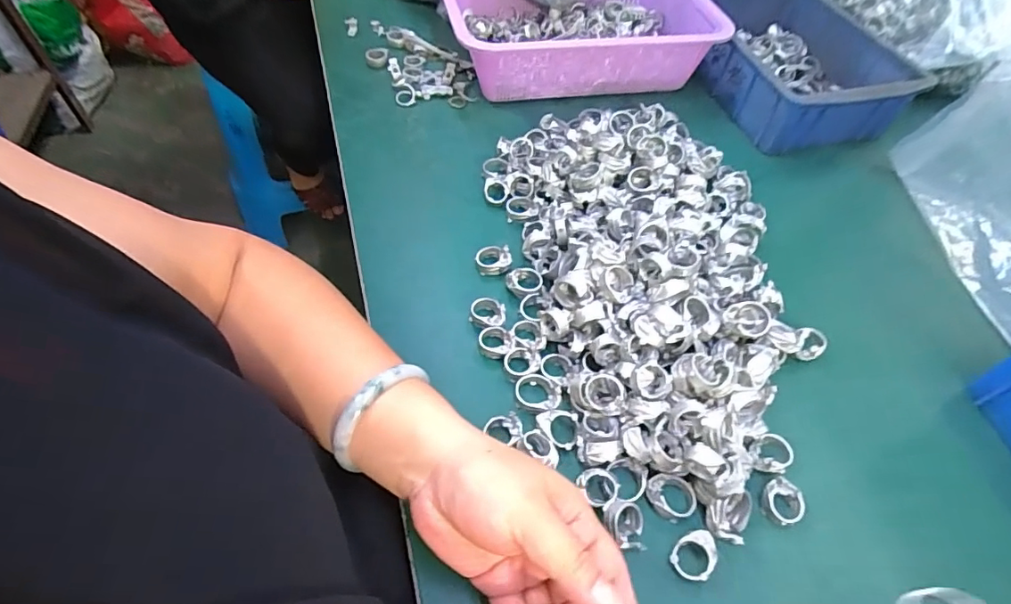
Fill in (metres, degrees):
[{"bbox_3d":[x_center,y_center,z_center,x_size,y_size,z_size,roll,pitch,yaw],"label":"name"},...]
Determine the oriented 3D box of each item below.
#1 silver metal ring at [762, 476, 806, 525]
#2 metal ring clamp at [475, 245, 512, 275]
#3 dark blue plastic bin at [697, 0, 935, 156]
[{"bbox_3d":[0.175,0.128,0.323,0.025,0.014,0.025,2,54,-2],"label":"silver metal ring"},{"bbox_3d":[-0.010,-0.035,0.429,0.030,0.018,0.023,1,54,-3],"label":"metal ring clamp"},{"bbox_3d":[0.326,-0.284,0.596,0.184,0.068,0.250,-16,57,-14],"label":"dark blue plastic bin"}]

